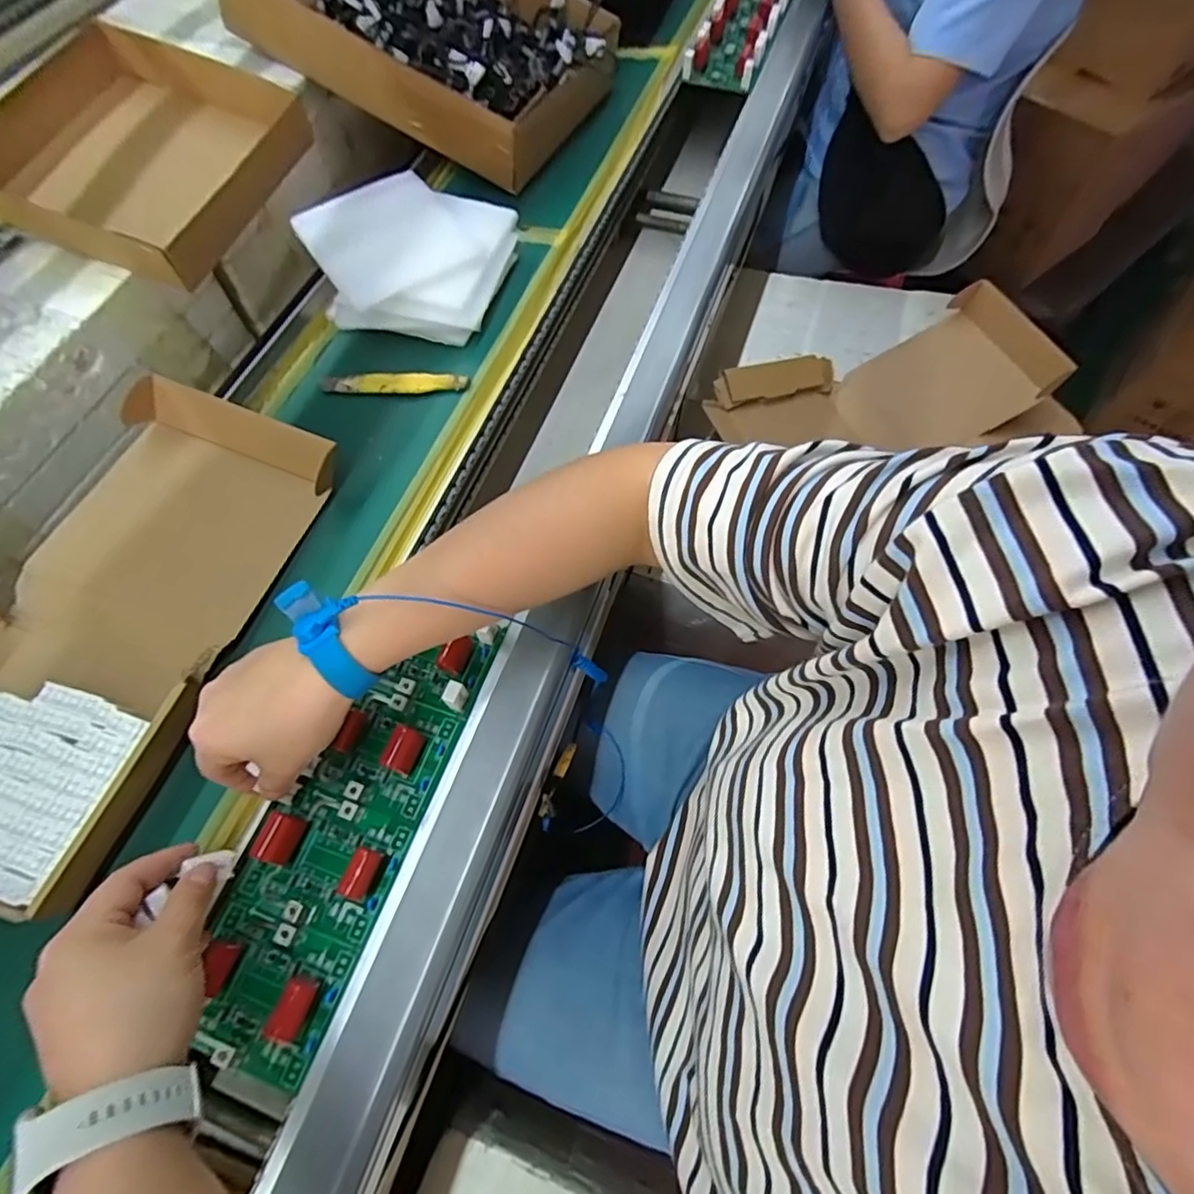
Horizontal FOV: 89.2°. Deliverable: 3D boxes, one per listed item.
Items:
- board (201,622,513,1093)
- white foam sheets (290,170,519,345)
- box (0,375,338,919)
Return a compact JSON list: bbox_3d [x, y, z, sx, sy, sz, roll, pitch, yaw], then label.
[{"bbox_3d":[-0.154,0.133,0.383,0.090,0.031,0.274,21,67,11],"label":"board"},{"bbox_3d":[-0.180,-0.313,0.568,0.188,0.058,0.158,15,65,8],"label":"white foam sheets"},{"bbox_3d":[-0.340,0.008,0.414,0.189,0.045,0.347,14,65,7],"label":"box"}]

